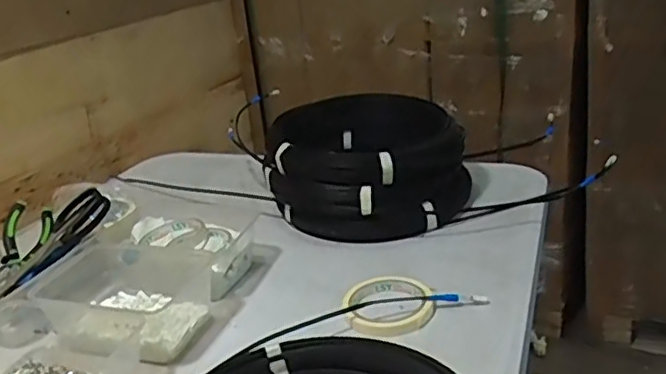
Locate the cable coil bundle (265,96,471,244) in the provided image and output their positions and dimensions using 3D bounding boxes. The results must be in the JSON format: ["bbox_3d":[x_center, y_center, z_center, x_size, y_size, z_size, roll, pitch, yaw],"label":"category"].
[{"bbox_3d":[0.050,-0.036,0.907,0.275,0.124,0.262,-3,22,7],"label":"cable coil bundle"}]

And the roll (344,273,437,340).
[{"bbox_3d":[0.060,0.124,0.676,0.092,0.024,0.103,-3,22,7],"label":"roll"}]

